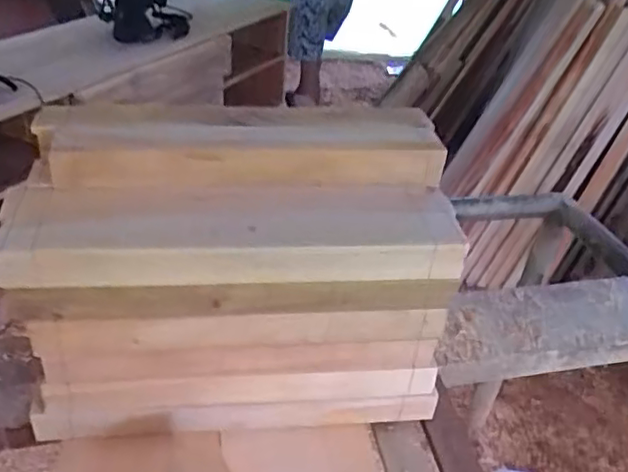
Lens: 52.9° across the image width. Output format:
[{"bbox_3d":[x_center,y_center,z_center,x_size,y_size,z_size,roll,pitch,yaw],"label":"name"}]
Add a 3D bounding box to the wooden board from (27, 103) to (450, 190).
[{"bbox_3d":[-0.063,-0.086,0.598,0.370,0.048,0.099,-3,35,-13],"label":"wooden board"}]

